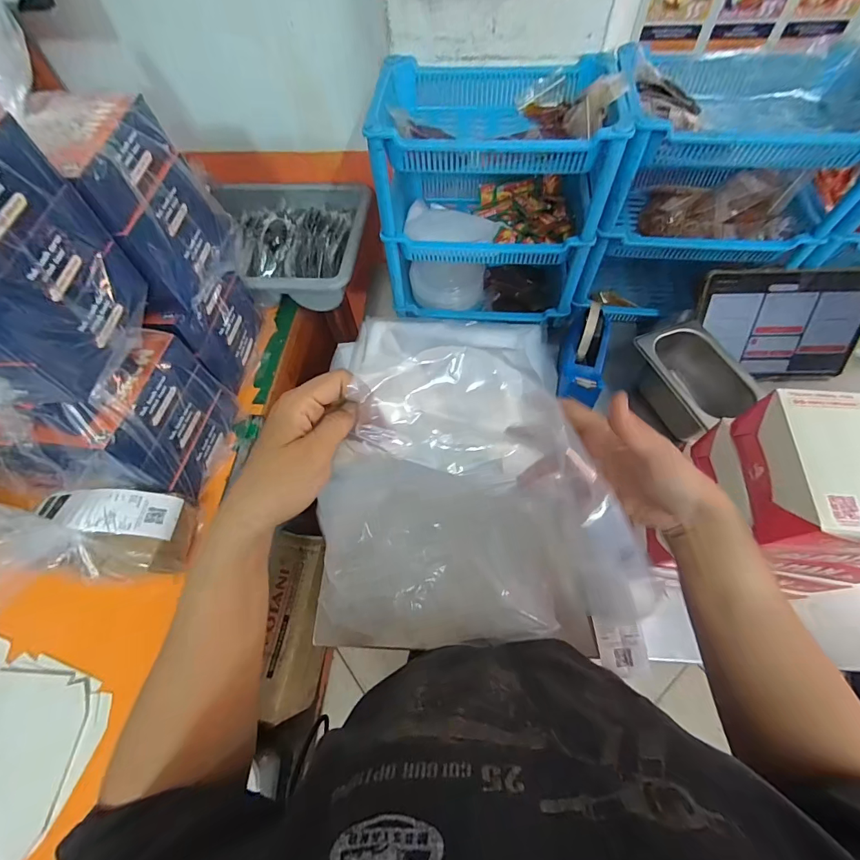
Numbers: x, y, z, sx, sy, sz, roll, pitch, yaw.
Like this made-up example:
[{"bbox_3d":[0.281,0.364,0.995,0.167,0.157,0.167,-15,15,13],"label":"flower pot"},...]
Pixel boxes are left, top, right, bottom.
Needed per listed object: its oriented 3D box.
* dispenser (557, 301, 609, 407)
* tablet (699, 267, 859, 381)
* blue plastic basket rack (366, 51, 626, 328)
[{"bbox_3d":[0.240,-0.117,0.625,0.060,0.085,0.150,12,63,9],"label":"dispenser"},{"bbox_3d":[0.537,-0.155,0.612,0.253,0.167,0.022,-1,32,6],"label":"tablet"},{"bbox_3d":[0.089,-0.339,0.632,0.298,0.313,0.200,1,62,4],"label":"blue plastic basket rack"}]

